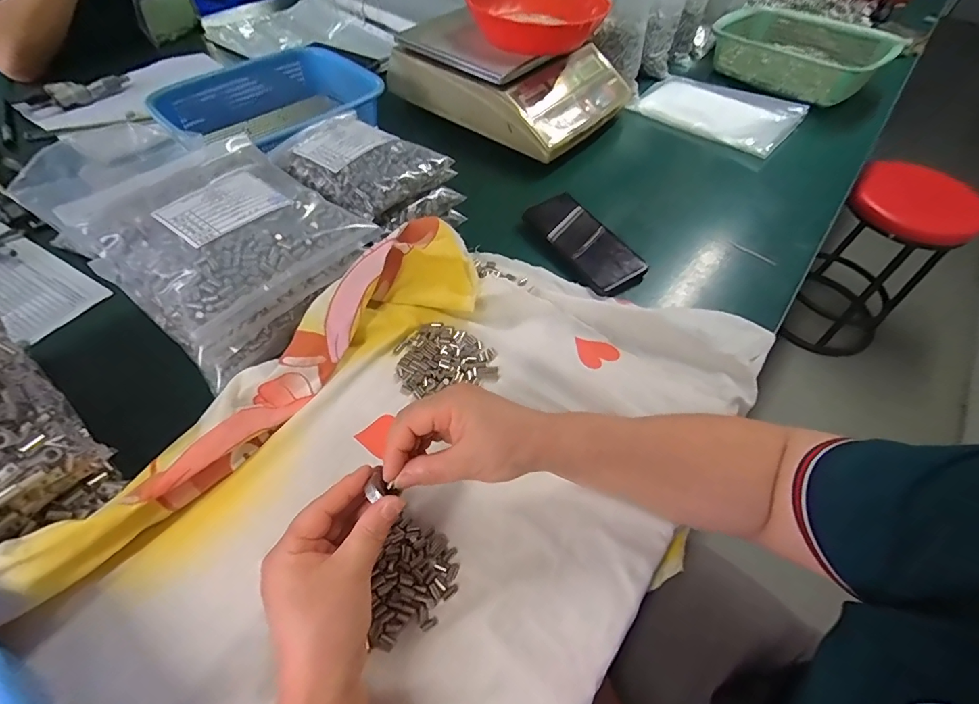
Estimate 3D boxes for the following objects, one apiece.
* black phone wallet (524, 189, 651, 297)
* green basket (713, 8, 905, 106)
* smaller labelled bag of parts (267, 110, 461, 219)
[{"bbox_3d":[0.116,-0.139,0.560,0.070,0.026,0.162,-25,60,-21],"label":"black phone wallet"},{"bbox_3d":[0.580,-0.574,0.872,0.239,0.096,0.307,-33,62,-25],"label":"green basket"},{"bbox_3d":[-0.150,-0.226,0.522,0.174,0.041,0.154,34,58,19],"label":"smaller labelled bag of parts"}]

